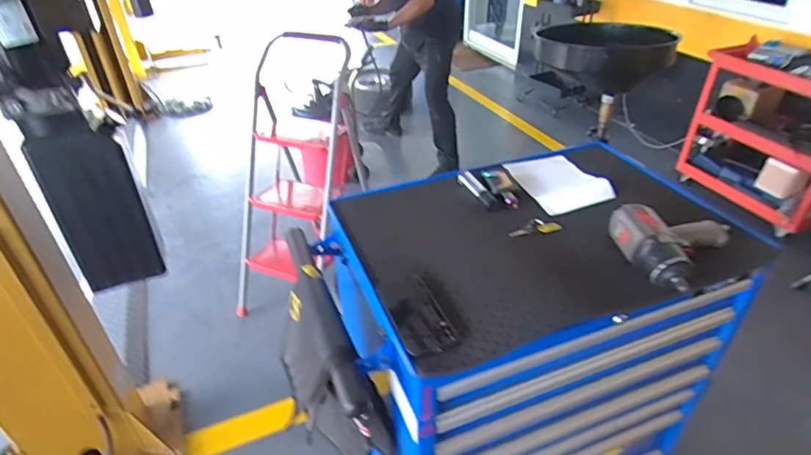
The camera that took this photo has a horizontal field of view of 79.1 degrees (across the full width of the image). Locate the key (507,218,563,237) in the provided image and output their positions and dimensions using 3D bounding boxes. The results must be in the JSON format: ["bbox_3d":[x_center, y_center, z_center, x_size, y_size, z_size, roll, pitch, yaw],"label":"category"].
[{"bbox_3d":[0.229,0.000,0.887,0.096,0.007,0.036,-9,36,-11],"label":"key"}]

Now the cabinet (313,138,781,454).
[{"bbox_3d":[0.250,0.305,1.142,0.724,0.868,0.485,-17,39,-20],"label":"cabinet"}]

